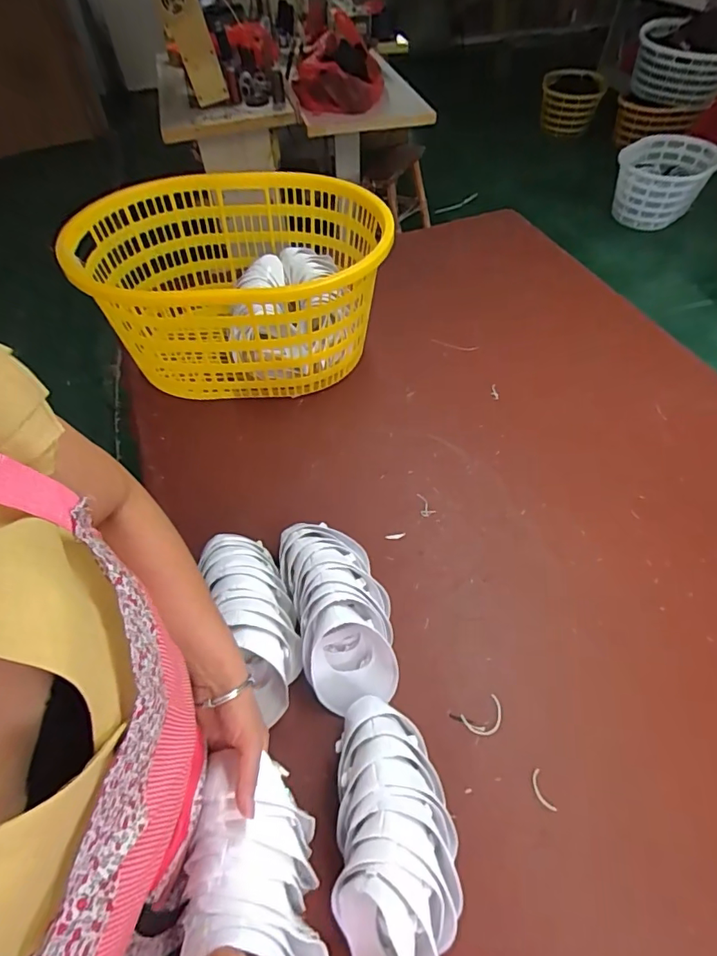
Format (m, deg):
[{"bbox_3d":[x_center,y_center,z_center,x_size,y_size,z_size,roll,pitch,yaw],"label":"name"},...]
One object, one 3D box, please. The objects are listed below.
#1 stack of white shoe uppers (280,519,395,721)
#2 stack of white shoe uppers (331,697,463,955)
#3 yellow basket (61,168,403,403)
[{"bbox_3d":[-0.034,0.181,0.744,0.135,0.108,0.291,-13,54,-8],"label":"stack of white shoe uppers"},{"bbox_3d":[0.038,0.401,0.550,0.128,0.111,0.308,1,53,2],"label":"stack of white shoe uppers"},{"bbox_3d":[-0.266,-0.416,1.094,0.623,0.283,0.460,1,53,2],"label":"yellow basket"}]

